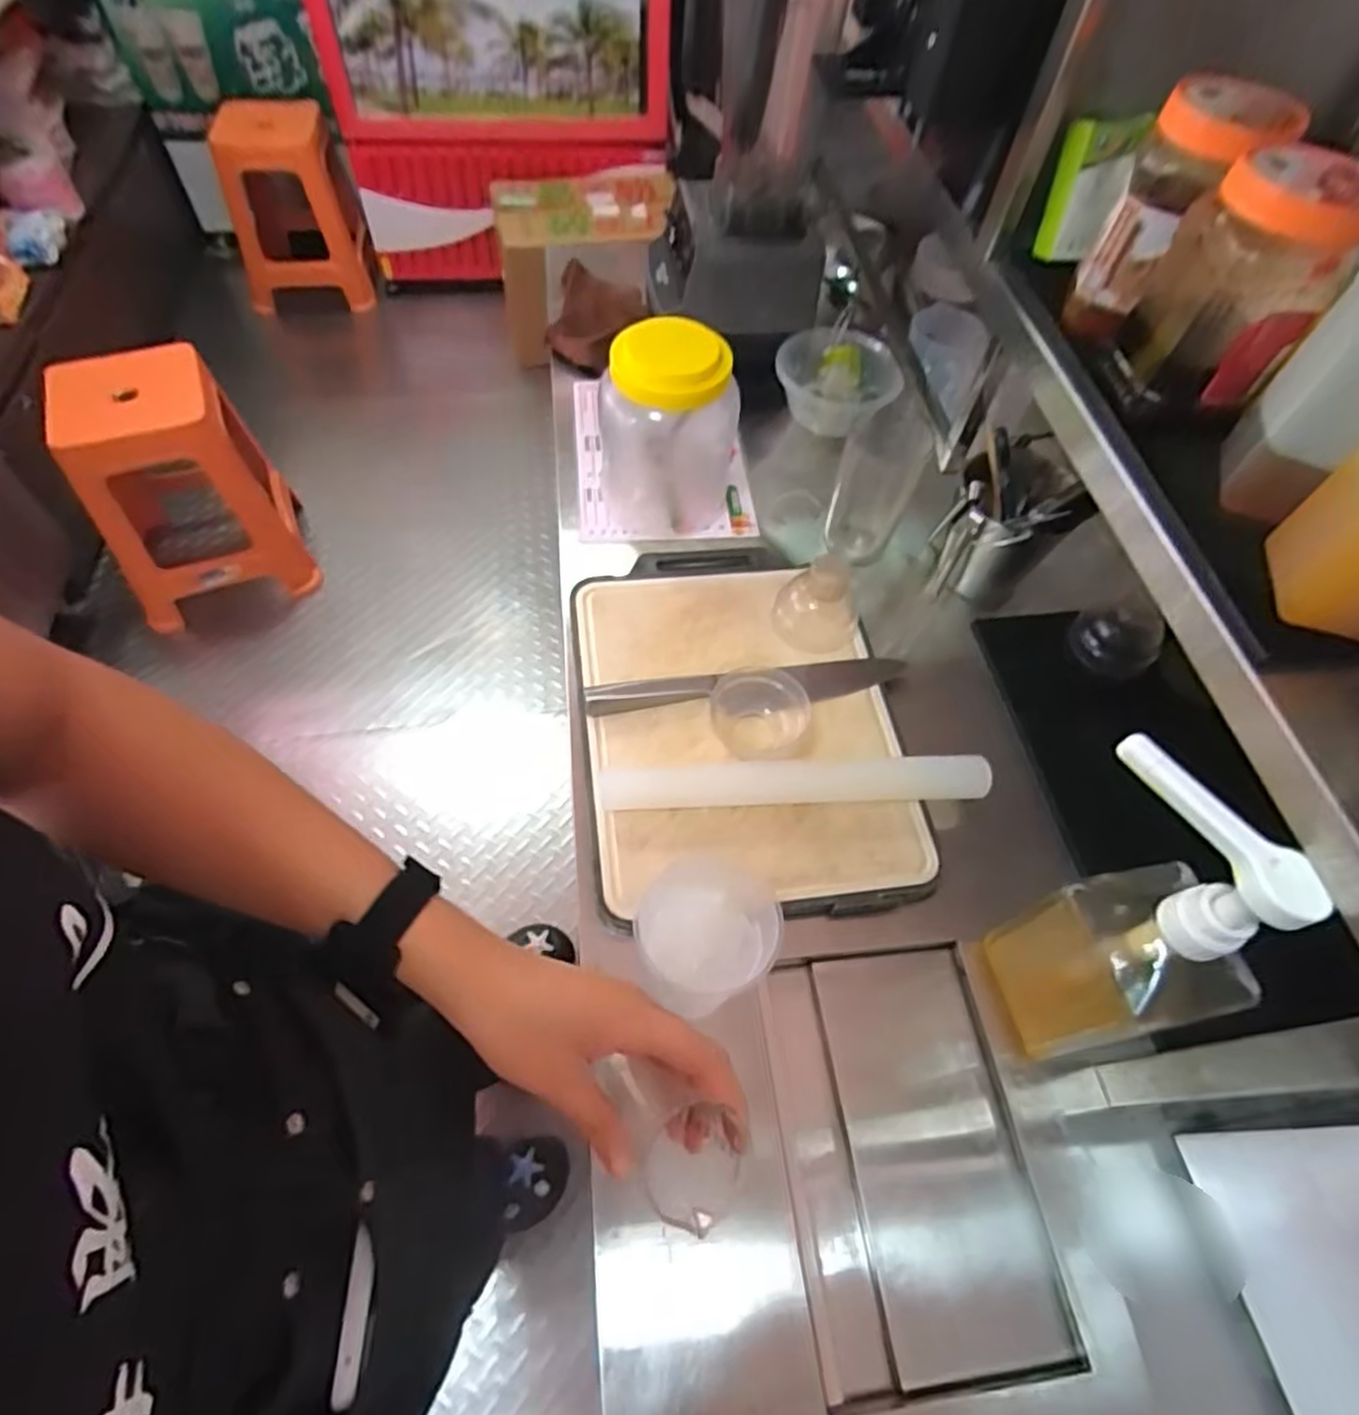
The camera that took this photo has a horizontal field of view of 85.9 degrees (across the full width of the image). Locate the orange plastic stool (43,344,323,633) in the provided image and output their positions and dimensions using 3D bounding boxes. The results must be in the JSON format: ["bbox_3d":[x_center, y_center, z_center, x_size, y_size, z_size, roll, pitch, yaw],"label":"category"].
[{"bbox_3d":[-1.050,-0.443,1.571,0.345,0.504,0.284,-20,62,-15],"label":"orange plastic stool"}]

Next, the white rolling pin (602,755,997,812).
[{"bbox_3d":[0.102,0.068,0.651,0.338,0.038,0.034,-1,58,-4],"label":"white rolling pin"}]

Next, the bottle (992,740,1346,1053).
[{"bbox_3d":[0.306,0.142,0.499,0.086,0.252,0.140,-9,59,-9],"label":"bottle"}]

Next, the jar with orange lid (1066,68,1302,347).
[{"bbox_3d":[0.343,-0.339,0.508,0.083,0.135,0.072,-16,61,-13],"label":"jar with orange lid"}]

